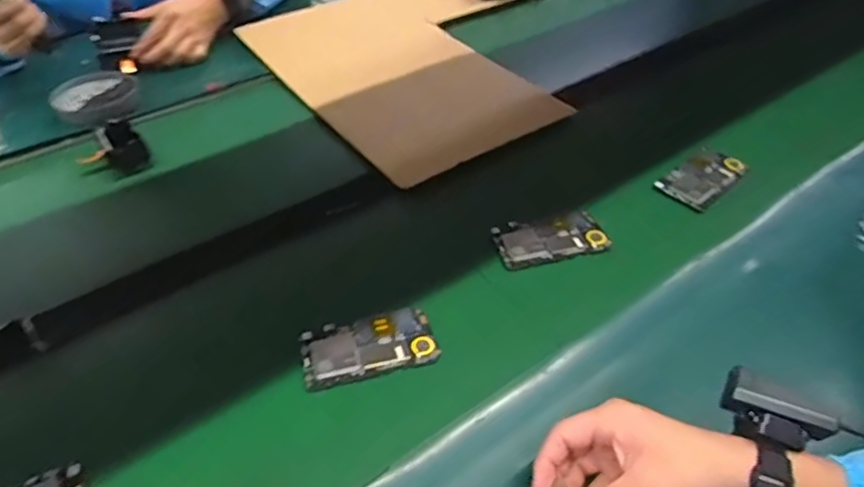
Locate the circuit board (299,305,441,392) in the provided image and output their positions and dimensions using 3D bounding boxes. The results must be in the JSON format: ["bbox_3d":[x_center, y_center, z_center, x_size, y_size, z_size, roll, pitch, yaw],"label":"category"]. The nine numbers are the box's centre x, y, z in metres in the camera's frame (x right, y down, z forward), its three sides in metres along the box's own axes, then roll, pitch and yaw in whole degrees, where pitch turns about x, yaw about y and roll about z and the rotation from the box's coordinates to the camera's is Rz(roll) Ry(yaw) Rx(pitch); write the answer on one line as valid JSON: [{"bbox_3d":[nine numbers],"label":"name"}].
[{"bbox_3d":[-0.060,0.097,0.586,0.124,0.008,0.064,-11,49,-10],"label":"circuit board"}]

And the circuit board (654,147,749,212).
[{"bbox_3d":[0.339,-0.083,0.769,0.110,0.013,0.067,-30,50,-26],"label":"circuit board"}]

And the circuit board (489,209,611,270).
[{"bbox_3d":[0.133,-0.006,0.690,0.122,0.010,0.064,-11,44,-8],"label":"circuit board"}]

